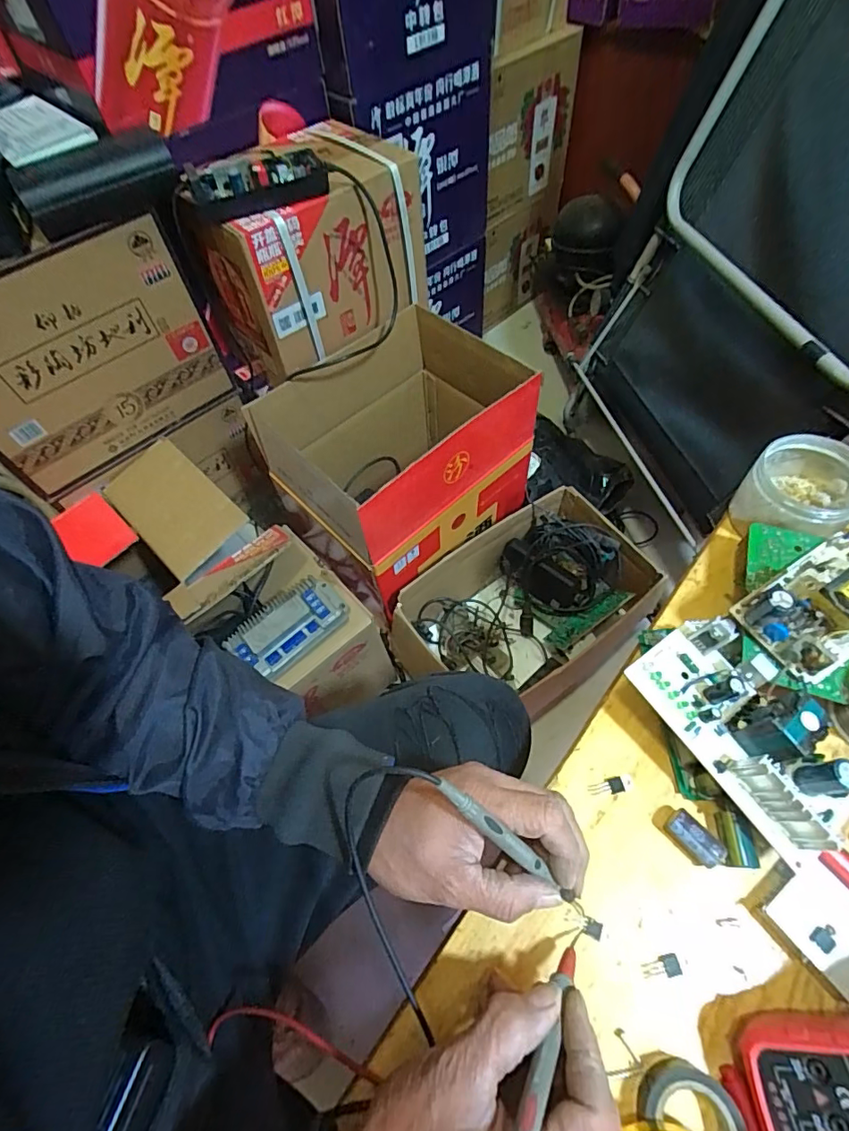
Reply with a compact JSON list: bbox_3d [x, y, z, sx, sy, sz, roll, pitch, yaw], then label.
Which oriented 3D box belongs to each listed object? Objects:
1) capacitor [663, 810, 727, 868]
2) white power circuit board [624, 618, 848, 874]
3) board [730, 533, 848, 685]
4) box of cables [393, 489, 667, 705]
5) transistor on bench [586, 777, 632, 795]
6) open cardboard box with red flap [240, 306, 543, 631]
[{"bbox_3d":[0.173,0.176,0.326,0.018,0.014,0.034,-34,63,-15],"label":"capacitor"},{"bbox_3d":[0.209,0.102,0.325,0.078,0.044,0.145,-31,62,-14],"label":"white power circuit board"},{"bbox_3d":[0.293,0.022,0.362,0.120,0.035,0.068,-29,62,-13],"label":"board"},{"bbox_3d":[0.167,0.080,0.912,0.422,0.168,0.249,-34,63,-15],"label":"box of cables"},{"bbox_3d":[0.130,0.154,0.355,0.030,0.004,0.011,-9,59,-1],"label":"transistor on bench"},{"bbox_3d":[-0.039,-0.184,0.888,0.394,0.278,0.290,-40,64,-18],"label":"open cardboard box with red flap"}]

